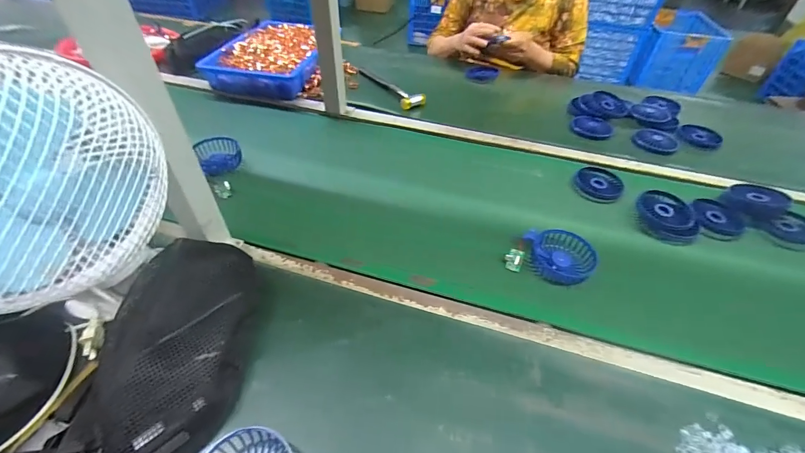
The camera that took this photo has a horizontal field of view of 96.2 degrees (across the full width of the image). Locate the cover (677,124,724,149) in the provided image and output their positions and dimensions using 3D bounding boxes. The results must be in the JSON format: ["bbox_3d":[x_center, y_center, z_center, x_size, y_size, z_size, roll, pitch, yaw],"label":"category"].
[{"bbox_3d":[0.659,-0.200,0.800,0.084,0.023,0.068,36,54,29],"label":"cover"}]

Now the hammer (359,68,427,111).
[{"bbox_3d":[-0.033,-0.354,0.905,0.058,0.028,0.239,-25,51,-24],"label":"hammer"}]

